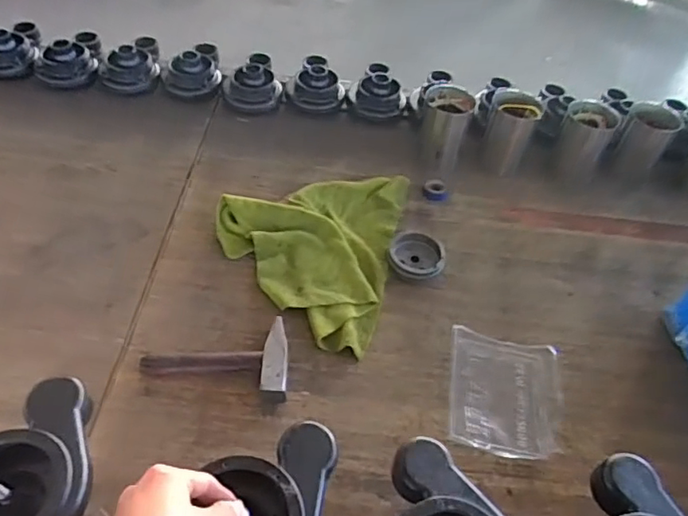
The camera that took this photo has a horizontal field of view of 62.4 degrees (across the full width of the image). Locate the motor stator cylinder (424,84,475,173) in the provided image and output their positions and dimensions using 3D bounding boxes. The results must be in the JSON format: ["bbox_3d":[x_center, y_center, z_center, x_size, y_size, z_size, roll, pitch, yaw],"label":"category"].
[{"bbox_3d":[0.188,-0.246,1.069,0.093,0.121,0.082,15,49,7],"label":"motor stator cylinder"}]

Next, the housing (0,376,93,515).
[{"bbox_3d":[-0.286,0.192,0.502,0.118,0.047,0.149,-11,51,-15],"label":"housing"}]

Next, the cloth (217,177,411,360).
[{"bbox_3d":[-0.060,-0.036,0.925,0.293,0.033,0.376,15,49,7],"label":"cloth"}]

